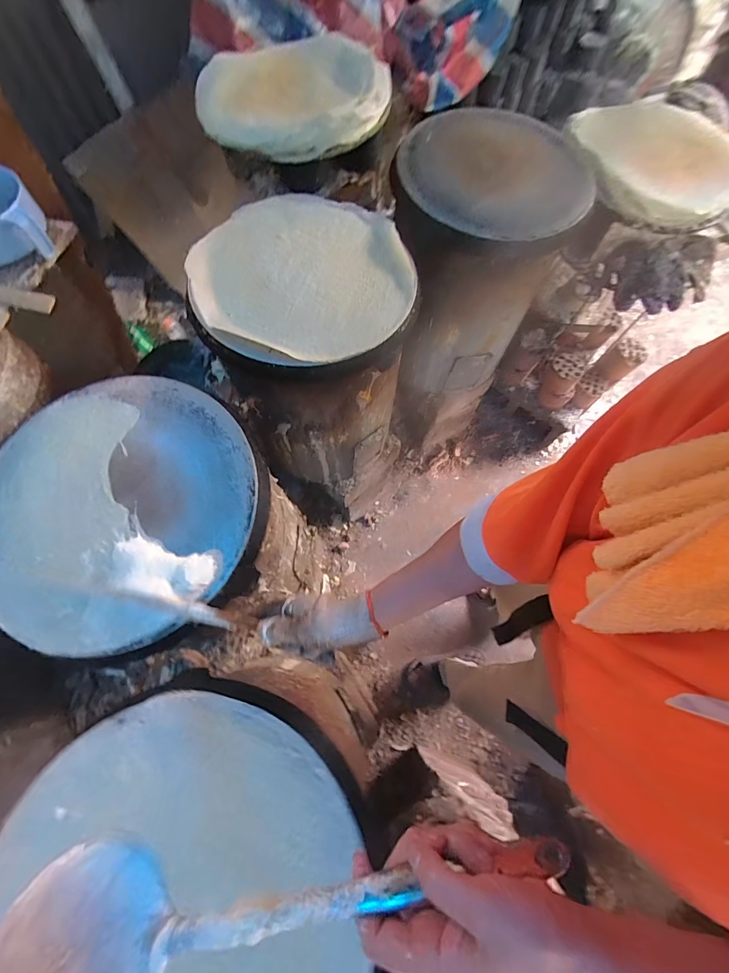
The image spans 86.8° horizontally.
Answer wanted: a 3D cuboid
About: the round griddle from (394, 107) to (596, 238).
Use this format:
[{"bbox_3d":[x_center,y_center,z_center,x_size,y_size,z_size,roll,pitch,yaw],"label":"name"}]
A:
[{"bbox_3d":[0.260,-0.586,0.725,0.355,0.038,0.355,1,75,-2],"label":"round griddle"}]

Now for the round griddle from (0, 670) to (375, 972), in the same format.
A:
[{"bbox_3d":[-0.176,0.393,0.362,0.355,0.052,0.357,0,70,0],"label":"round griddle"}]

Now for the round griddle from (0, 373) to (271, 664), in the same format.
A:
[{"bbox_3d":[-0.321,0.024,0.514,0.365,0.039,0.362,0,70,0],"label":"round griddle"}]

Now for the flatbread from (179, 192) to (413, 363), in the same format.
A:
[{"bbox_3d":[-0.089,-0.362,0.637,0.341,0.022,0.337,2,69,-5],"label":"flatbread"}]

